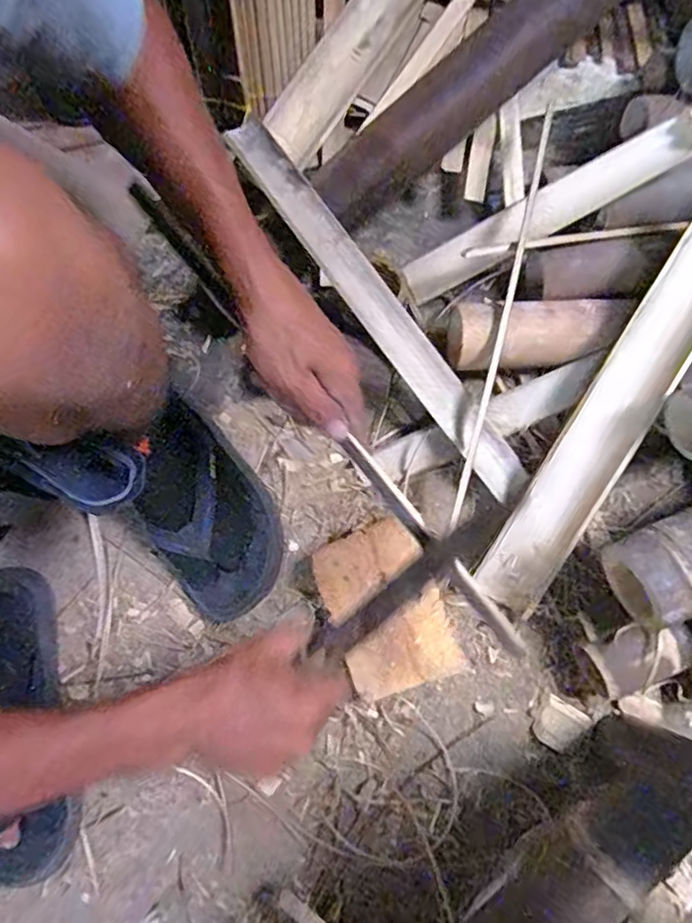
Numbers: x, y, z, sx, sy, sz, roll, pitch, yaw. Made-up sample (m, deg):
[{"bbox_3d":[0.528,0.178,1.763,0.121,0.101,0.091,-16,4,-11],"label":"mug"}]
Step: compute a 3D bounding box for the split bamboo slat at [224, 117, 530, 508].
[{"bbox_3d":[0.037,-0.155,0.621,0.045,0.021,0.470,-38,94,-8],"label":"split bamboo slat"}]

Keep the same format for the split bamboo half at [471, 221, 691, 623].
[{"bbox_3d":[0.283,-0.053,0.623,0.075,0.030,0.481,30,98,9],"label":"split bamboo half"}]

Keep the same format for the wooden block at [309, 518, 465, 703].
[{"bbox_3d":[0.038,0.150,0.608,0.109,0.053,0.161,-20,76,-3],"label":"wooden block"}]

